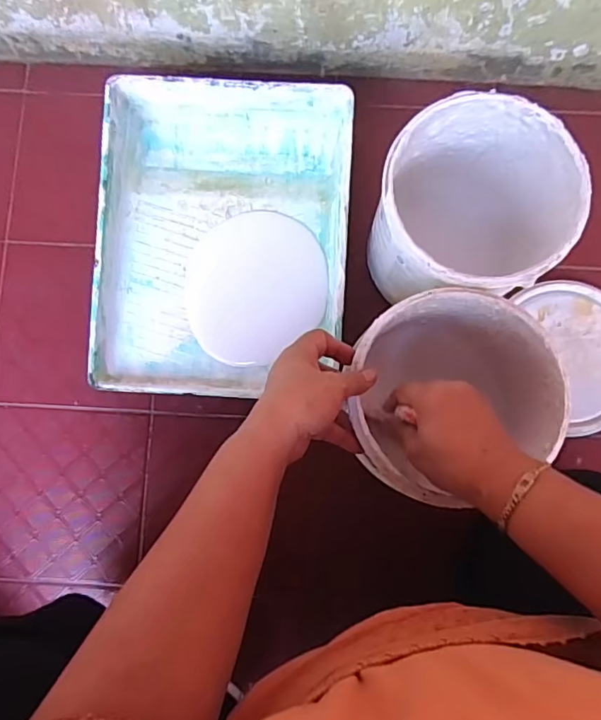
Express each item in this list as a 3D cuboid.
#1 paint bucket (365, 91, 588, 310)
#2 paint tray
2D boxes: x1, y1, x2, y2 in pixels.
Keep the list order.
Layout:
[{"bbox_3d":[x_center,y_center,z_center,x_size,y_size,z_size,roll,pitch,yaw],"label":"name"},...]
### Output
[{"bbox_3d":[0.171,-0.145,0.591,0.175,0.226,0.185,25,84,4],"label":"paint bucket"},{"bbox_3d":[-0.088,-0.138,0.629,0.279,0.077,0.358,3,84,2],"label":"paint tray"}]

